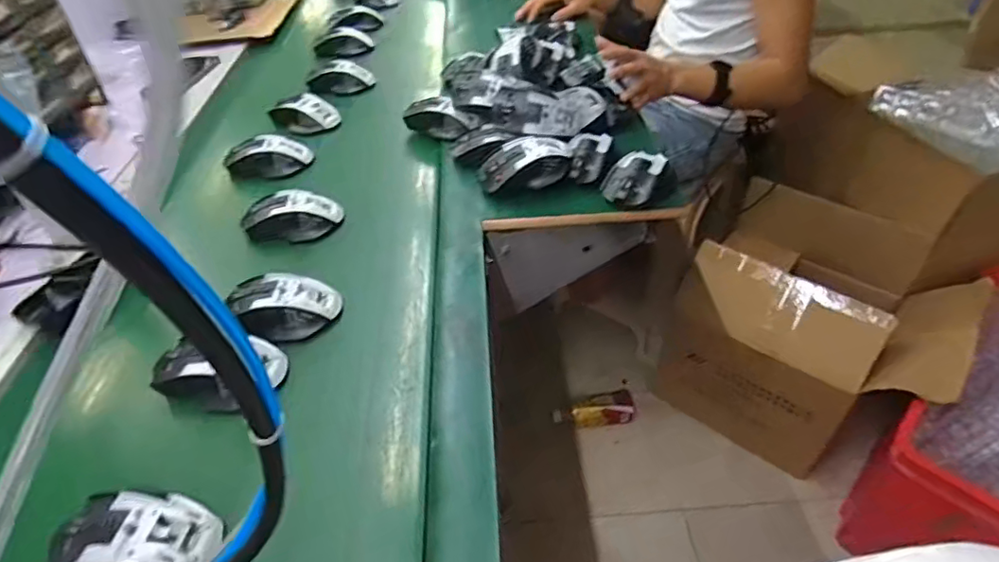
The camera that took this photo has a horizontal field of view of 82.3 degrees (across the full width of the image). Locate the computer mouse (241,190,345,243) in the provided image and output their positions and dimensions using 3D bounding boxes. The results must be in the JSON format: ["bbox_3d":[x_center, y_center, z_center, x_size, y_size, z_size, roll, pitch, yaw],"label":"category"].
[{"bbox_3d":[-0.249,-0.077,0.686,0.113,0.038,0.062,-3,44,-1],"label":"computer mouse"}]

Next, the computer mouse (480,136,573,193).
[{"bbox_3d":[0.033,-0.145,0.701,0.114,0.042,0.062,-16,45,-14],"label":"computer mouse"}]

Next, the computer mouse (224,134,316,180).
[{"bbox_3d":[-0.321,-0.171,0.795,0.115,0.042,0.052,-19,46,-16],"label":"computer mouse"}]

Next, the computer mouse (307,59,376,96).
[{"bbox_3d":[-0.273,-0.346,0.981,0.106,0.046,0.058,9,45,11],"label":"computer mouse"}]

